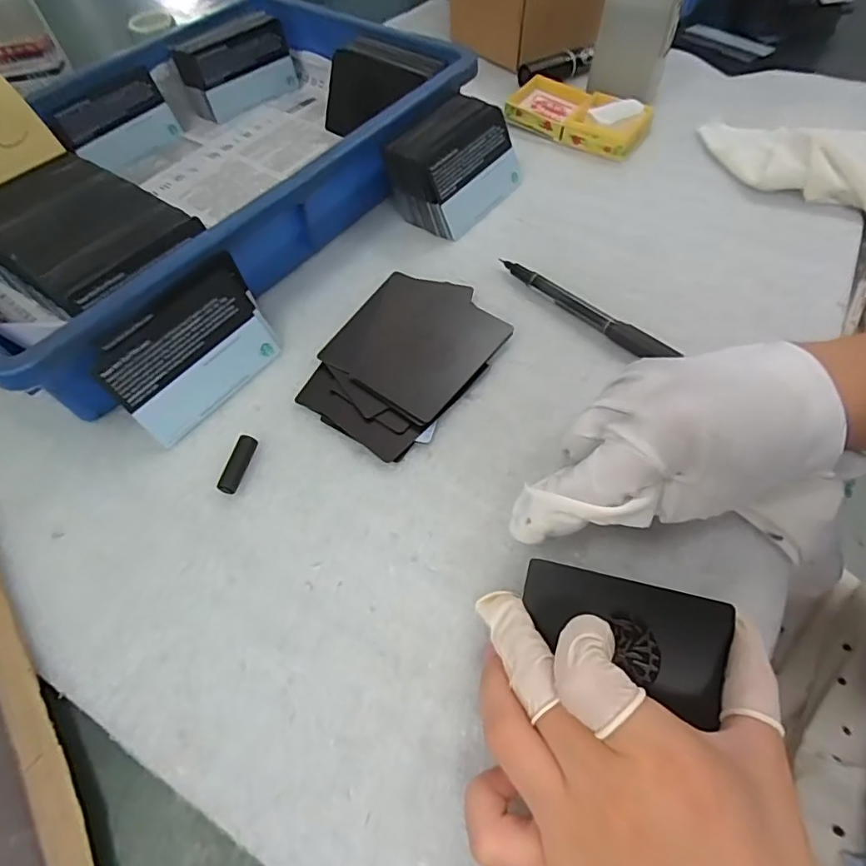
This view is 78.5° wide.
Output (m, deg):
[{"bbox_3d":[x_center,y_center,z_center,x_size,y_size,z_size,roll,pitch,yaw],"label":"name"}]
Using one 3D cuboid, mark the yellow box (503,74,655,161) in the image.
[{"bbox_3d":[0.121,-0.262,0.437,0.111,0.023,0.059,27,62,19],"label":"yellow box"}]

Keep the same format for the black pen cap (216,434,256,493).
[{"bbox_3d":[-0.100,0.017,0.274,0.009,0.010,0.031,12,58,11],"label":"black pen cap"}]

